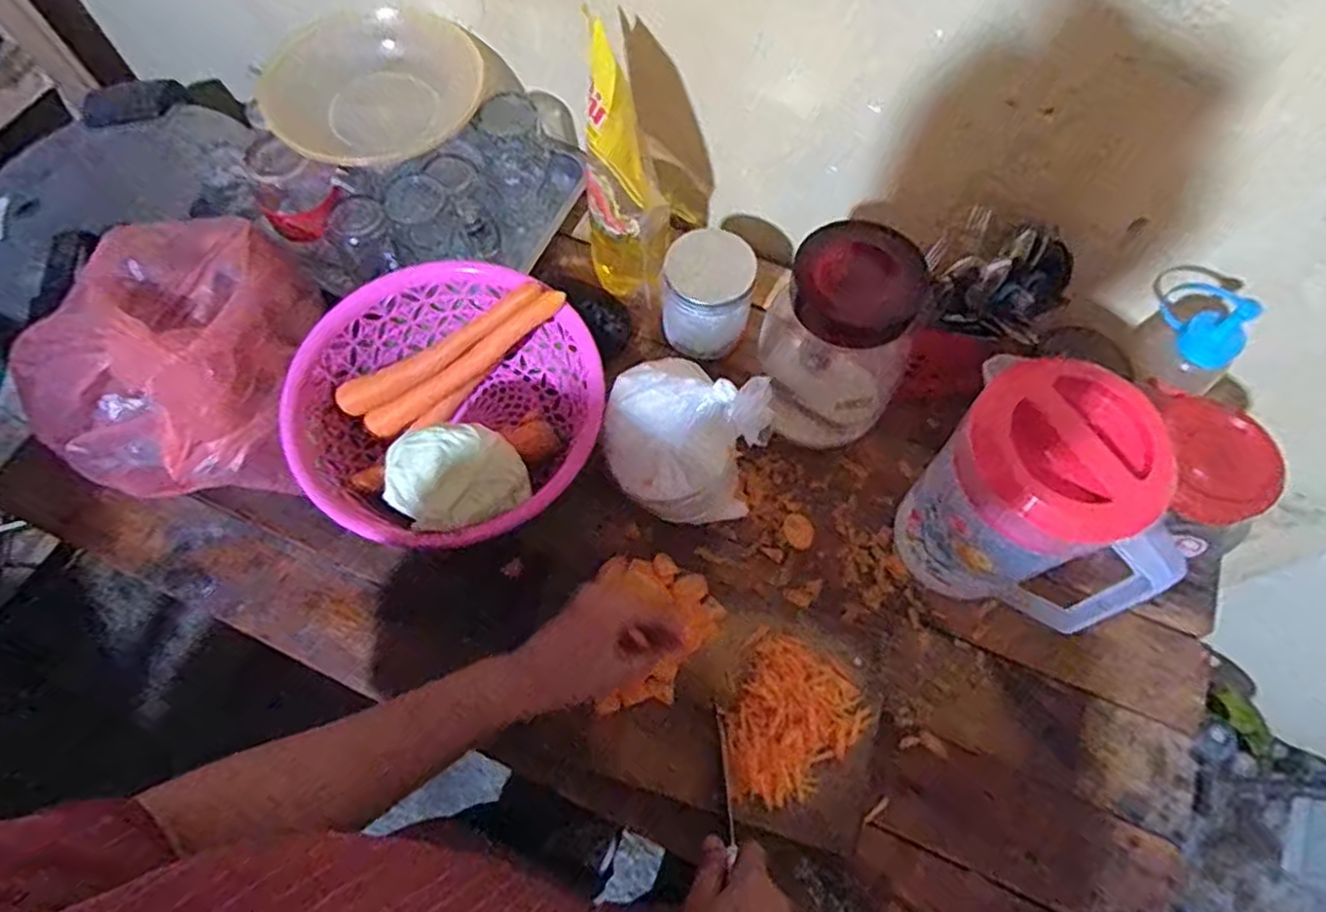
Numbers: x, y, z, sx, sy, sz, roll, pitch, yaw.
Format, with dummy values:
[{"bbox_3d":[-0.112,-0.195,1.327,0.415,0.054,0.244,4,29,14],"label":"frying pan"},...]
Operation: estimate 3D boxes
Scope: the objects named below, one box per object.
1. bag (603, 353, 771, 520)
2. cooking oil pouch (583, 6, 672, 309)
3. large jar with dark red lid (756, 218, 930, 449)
[{"bbox_3d":[0.014,-0.019,0.604,0.117,0.203,0.105,-5,66,-3],"label":"bag"},{"bbox_3d":[-0.035,-0.247,0.639,0.079,0.260,0.066,11,66,3],"label":"cooking oil pouch"},{"bbox_3d":[0.155,-0.095,0.631,0.113,0.193,0.108,0,66,-1],"label":"large jar with dark red lid"}]

